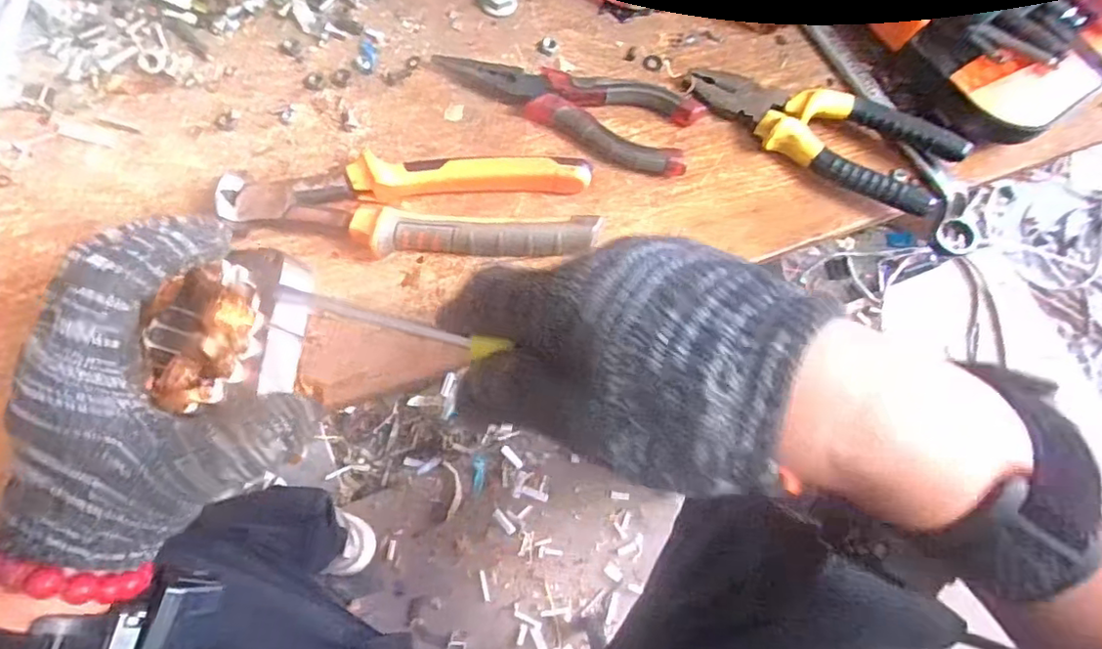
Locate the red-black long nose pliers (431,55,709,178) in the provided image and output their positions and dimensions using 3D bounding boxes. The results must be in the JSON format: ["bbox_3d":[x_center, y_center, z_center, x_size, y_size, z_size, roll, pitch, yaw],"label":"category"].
[{"bbox_3d":[0.007,-0.128,0.351,0.154,0.015,0.047,19,73,4],"label":"red-black long nose pliers"}]

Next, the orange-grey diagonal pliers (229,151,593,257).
[{"bbox_3d":[-0.073,-0.062,0.323,0.191,0.017,0.056,0,73,-2],"label":"orange-grey diagonal pliers"}]

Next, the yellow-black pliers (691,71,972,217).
[{"bbox_3d":[0.155,-0.114,0.349,0.148,0.023,0.051,30,74,7],"label":"yellow-black pliers"}]

